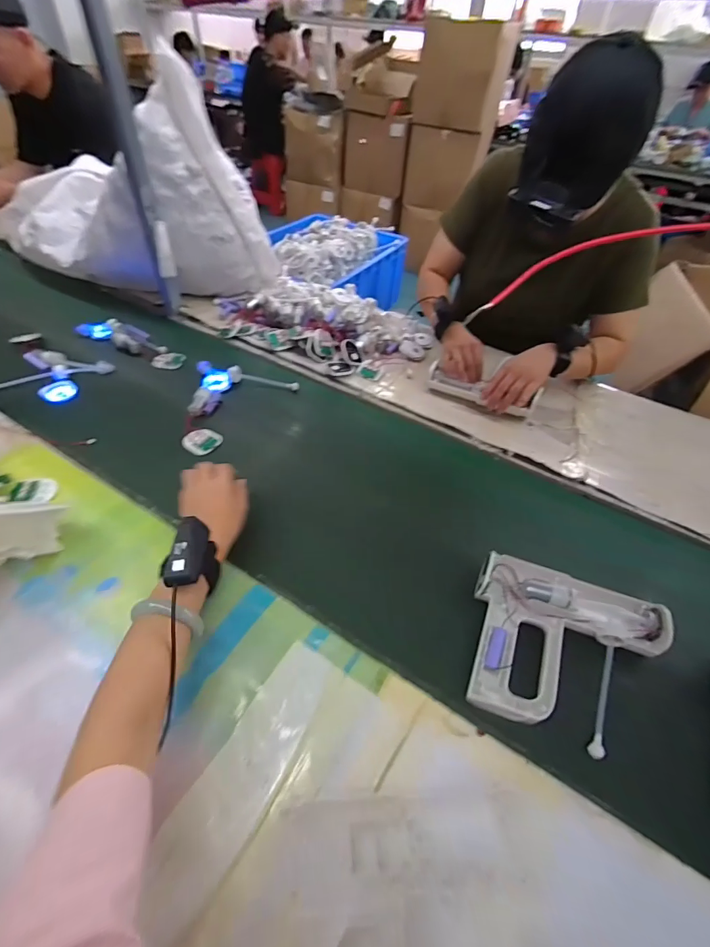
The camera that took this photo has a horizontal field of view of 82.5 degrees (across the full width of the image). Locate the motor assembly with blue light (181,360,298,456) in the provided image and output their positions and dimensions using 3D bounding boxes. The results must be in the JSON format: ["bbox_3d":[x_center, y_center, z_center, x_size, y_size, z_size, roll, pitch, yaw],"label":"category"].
[{"bbox_3d":[-0.261,-0.141,0.766,0.187,0.025,0.240,26,52,19],"label":"motor assembly with blue light"}]

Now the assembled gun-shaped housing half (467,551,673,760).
[{"bbox_3d":[0.240,0.196,0.464,0.207,0.039,0.187,17,50,12],"label":"assembled gun-shaped housing half"}]

